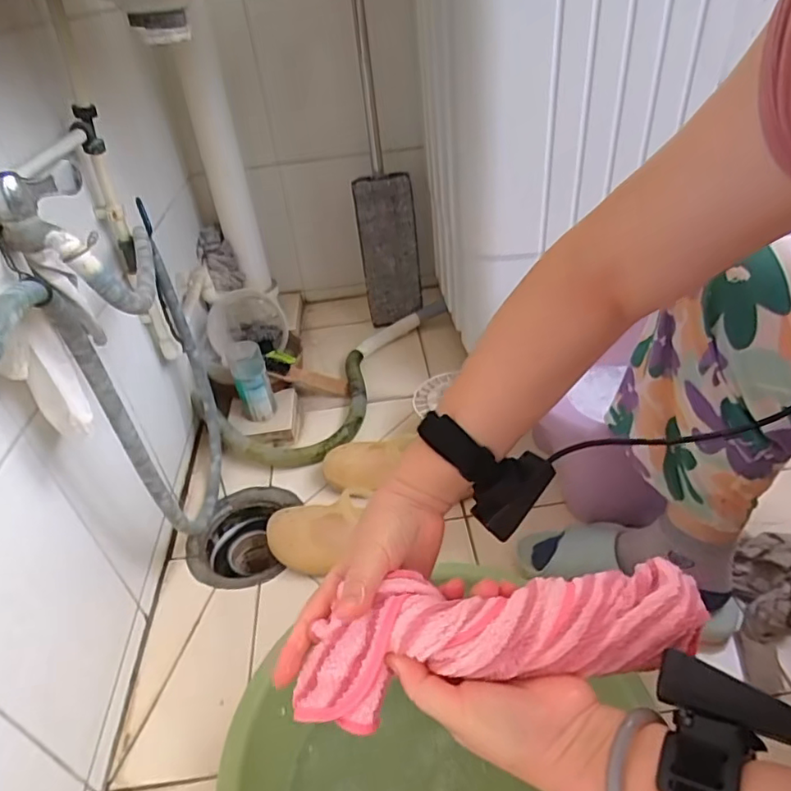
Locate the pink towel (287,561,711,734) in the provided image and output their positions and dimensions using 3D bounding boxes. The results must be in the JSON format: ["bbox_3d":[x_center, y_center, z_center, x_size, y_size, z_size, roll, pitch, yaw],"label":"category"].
[{"bbox_3d":[0.069,0.151,0.367,0.268,0.050,0.069,-9,38,-3],"label":"pink towel"}]

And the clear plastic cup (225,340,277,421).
[{"bbox_3d":[-0.250,-0.020,0.980,0.059,0.148,0.048,-14,39,-10],"label":"clear plastic cup"}]

